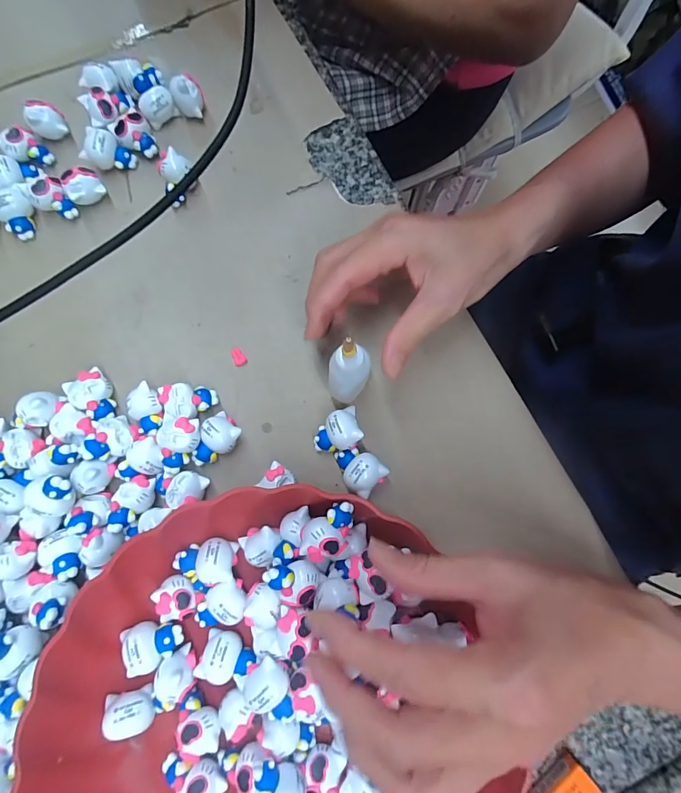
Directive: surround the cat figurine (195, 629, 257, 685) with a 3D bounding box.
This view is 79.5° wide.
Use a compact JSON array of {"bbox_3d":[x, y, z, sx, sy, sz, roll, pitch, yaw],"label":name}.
[{"bbox_3d":[-0.065,0.151,0.236,0.031,0.014,0.024,12,79,1],"label":"cat figurine"}]

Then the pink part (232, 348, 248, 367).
[{"bbox_3d":[-0.072,-0.028,0.287,0.009,0.004,0.013,-27,81,-6],"label":"pink part"}]

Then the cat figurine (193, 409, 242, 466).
[{"bbox_3d":[-0.082,0.029,0.267,0.024,0.022,0.035,42,81,6],"label":"cat figurine"}]

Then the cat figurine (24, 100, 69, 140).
[{"bbox_3d":[-0.220,-0.206,0.306,0.023,0.024,0.021,0,79,-1],"label":"cat figurine"}]

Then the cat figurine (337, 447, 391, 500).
[{"bbox_3d":[0.012,0.047,0.267,0.024,0.023,0.030,-43,83,-8],"label":"cat figurine"}]

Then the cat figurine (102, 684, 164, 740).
[{"bbox_3d":[-0.117,0.178,0.230,0.028,0.018,0.020,-13,80,-4],"label":"cat figurine"}]

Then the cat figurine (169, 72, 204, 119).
[{"bbox_3d":[-0.115,-0.225,0.310,0.021,0.031,0.017,-21,81,-5],"label":"cat figurine"}]

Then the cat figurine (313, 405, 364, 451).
[{"bbox_3d":[-0.003,0.024,0.270,0.030,0.025,0.026,-16,80,-4],"label":"cat figurine"}]

